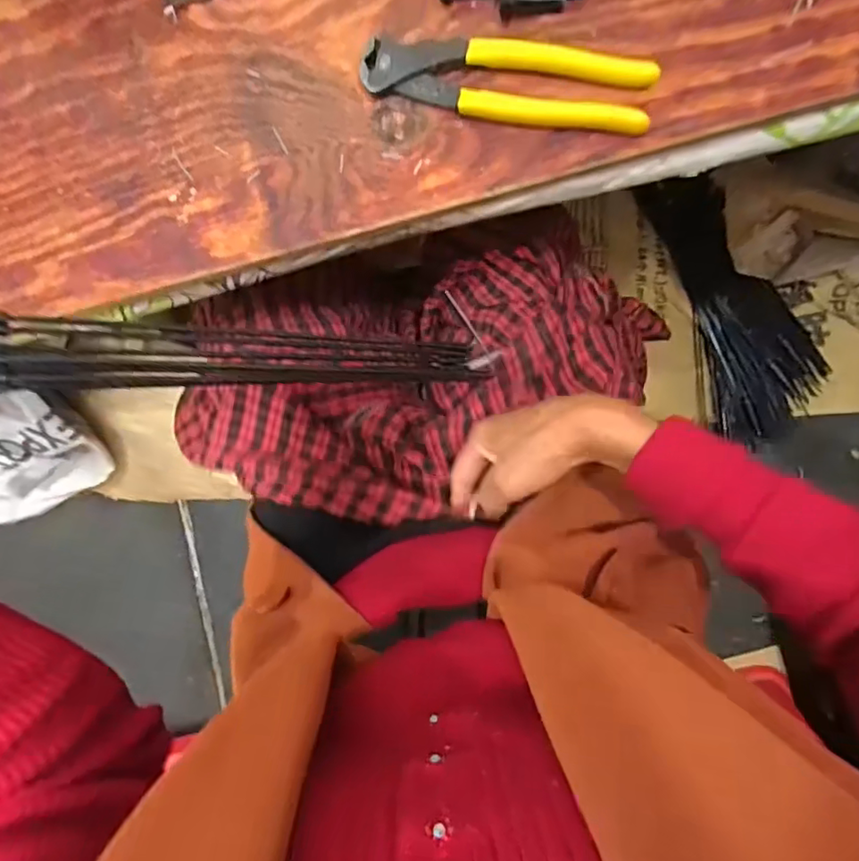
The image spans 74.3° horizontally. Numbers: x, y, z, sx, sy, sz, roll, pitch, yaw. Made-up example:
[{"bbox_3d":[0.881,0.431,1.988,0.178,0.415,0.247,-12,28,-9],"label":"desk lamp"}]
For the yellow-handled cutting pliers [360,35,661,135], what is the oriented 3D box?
[{"bbox_3d":[0.044,-0.201,0.326,0.162,0.016,0.042,14,91,8],"label":"yellow-handled cutting pliers"}]

